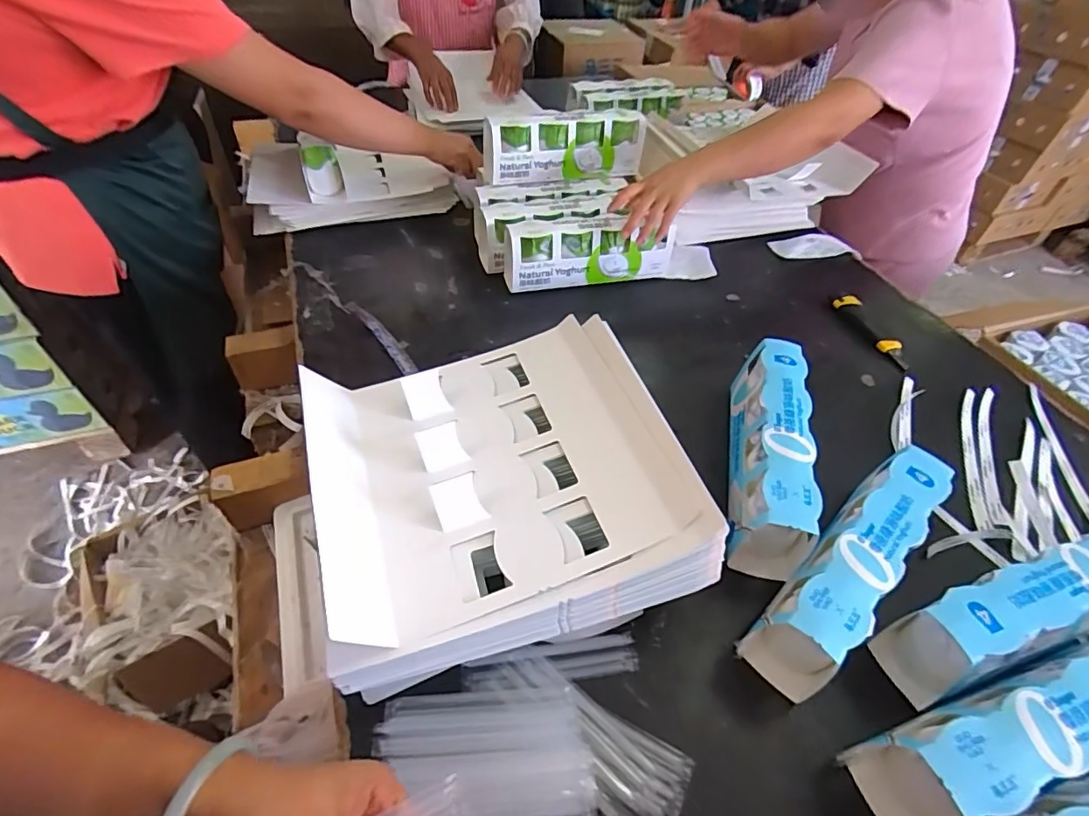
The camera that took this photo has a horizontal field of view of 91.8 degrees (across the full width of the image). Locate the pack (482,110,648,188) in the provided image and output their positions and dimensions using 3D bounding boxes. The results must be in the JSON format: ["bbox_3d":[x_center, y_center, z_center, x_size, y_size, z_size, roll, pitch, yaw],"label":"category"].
[{"bbox_3d":[0.039,-0.456,0.927,0.281,0.116,0.079,-7,49,-11],"label":"pack"}]

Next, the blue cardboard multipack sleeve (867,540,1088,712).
[{"bbox_3d":[0.447,0.185,0.487,0.262,0.097,0.062,-12,50,-15],"label":"blue cardboard multipack sleeve"}]

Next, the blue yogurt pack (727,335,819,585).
[{"bbox_3d":[0.251,0.042,0.602,0.074,0.098,0.272,11,48,5],"label":"blue yogurt pack"}]

